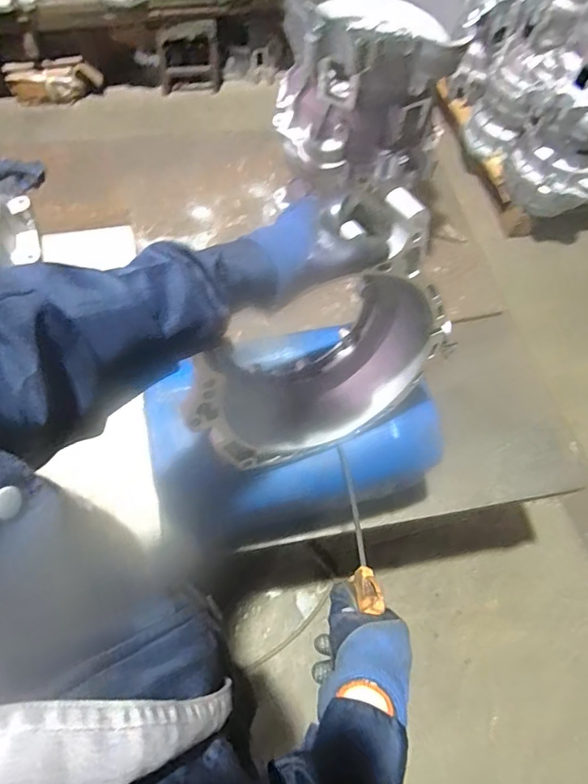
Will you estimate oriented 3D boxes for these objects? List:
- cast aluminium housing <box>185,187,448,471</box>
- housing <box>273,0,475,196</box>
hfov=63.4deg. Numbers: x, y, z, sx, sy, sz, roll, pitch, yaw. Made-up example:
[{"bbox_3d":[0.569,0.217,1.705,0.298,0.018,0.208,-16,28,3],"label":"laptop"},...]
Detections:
[{"bbox_3d":[0.018,-0.059,0.585,0.318,0.337,0.126,-25,61,-11],"label":"cast aluminium housing"},{"bbox_3d":[0.129,-0.599,0.888,0.309,0.250,0.294,6,63,-1],"label":"housing"}]

